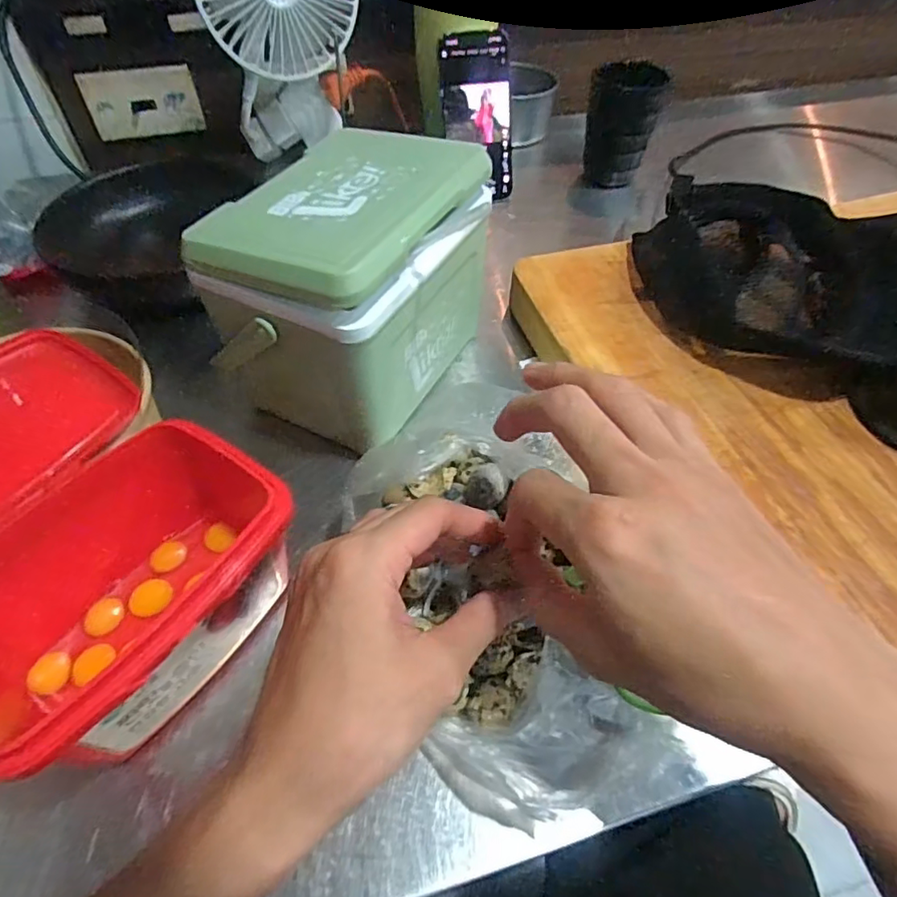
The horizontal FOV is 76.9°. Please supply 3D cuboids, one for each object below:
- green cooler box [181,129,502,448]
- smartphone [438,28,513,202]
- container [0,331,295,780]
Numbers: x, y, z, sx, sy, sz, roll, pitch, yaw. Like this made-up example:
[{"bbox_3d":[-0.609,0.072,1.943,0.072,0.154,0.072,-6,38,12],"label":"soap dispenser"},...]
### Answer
[{"bbox_3d":[-0.067,-0.112,0.391,0.127,0.139,0.183,24,55,17],"label":"green cooler box"},{"bbox_3d":[0.032,-0.341,0.586,0.071,0.147,0.011,-10,27,-13],"label":"smartphone"},{"bbox_3d":[-0.210,0.045,0.305,0.227,0.082,0.151,27,56,19],"label":"container"}]

